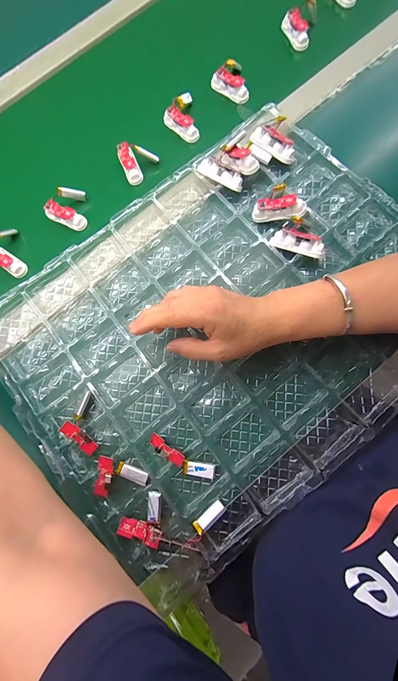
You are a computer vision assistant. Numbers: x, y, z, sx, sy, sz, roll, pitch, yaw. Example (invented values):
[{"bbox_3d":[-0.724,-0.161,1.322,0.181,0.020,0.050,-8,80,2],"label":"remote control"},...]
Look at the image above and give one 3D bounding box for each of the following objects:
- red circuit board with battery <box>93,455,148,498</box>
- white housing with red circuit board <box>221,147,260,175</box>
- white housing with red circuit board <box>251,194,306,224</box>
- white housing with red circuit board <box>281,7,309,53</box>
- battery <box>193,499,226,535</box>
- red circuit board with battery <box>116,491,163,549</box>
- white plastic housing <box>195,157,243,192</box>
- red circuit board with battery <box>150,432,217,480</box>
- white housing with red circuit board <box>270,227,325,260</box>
[{"bbox_3d":[-0.083,0.147,0.288,0.051,0.014,0.039,15,73,7],"label":"red circuit board with battery"},{"bbox_3d":[0.050,-0.225,0.345,0.054,0.021,0.017,36,76,26],"label":"white housing with red circuit board"},{"bbox_3d":[0.095,-0.157,0.332,0.061,0.021,0.018,3,71,23],"label":"white housing with red circuit board"},{"bbox_3d":[0.144,-0.462,0.413,0.014,0.031,0.058,-30,78,-1],"label":"white housing with red circuit board"},{"bbox_3d":[0.011,0.176,0.277,0.034,0.010,0.013,-41,78,-3],"label":"battery"},{"bbox_3d":[-0.056,0.177,0.282,0.044,0.025,0.050,14,80,8],"label":"red circuit board with battery"},{"bbox_3d":[0.027,-0.209,0.347,0.062,0.012,0.019,35,77,12],"label":"white plastic housing"},{"bbox_3d":[-0.019,0.125,0.295,0.076,0.008,0.020,25,82,10],"label":"red circuit board with battery"},{"bbox_3d":[0.115,-0.113,0.322,0.060,0.017,0.022,18,81,9],"label":"white housing with red circuit board"}]

